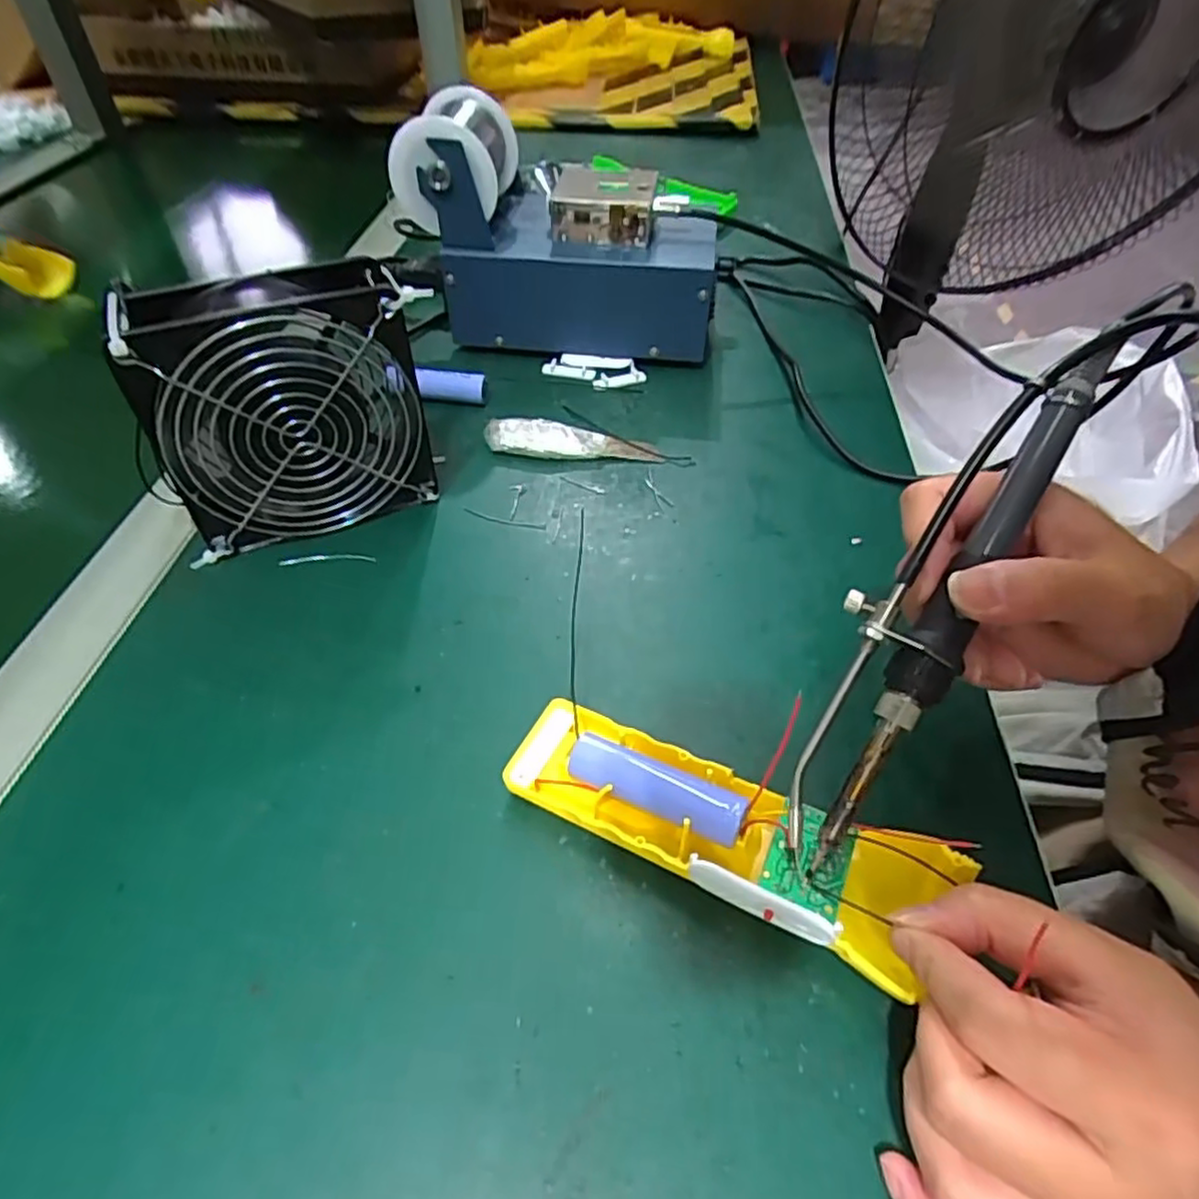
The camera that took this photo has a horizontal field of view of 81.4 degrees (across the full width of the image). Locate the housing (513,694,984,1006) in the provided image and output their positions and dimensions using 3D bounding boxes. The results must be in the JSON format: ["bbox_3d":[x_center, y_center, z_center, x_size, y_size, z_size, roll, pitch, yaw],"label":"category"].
[{"bbox_3d":[0.041,0.080,0.251,0.156,0.031,0.049,20,51,20],"label":"housing"}]

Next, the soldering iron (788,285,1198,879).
[{"bbox_3d":[0.121,-0.015,0.232,0.039,0.018,0.222,33,88,25],"label":"soldering iron"}]

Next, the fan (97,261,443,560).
[{"bbox_3d":[-0.146,-0.092,0.343,0.129,0.122,0.047,-18,51,-16],"label":"fan"}]

